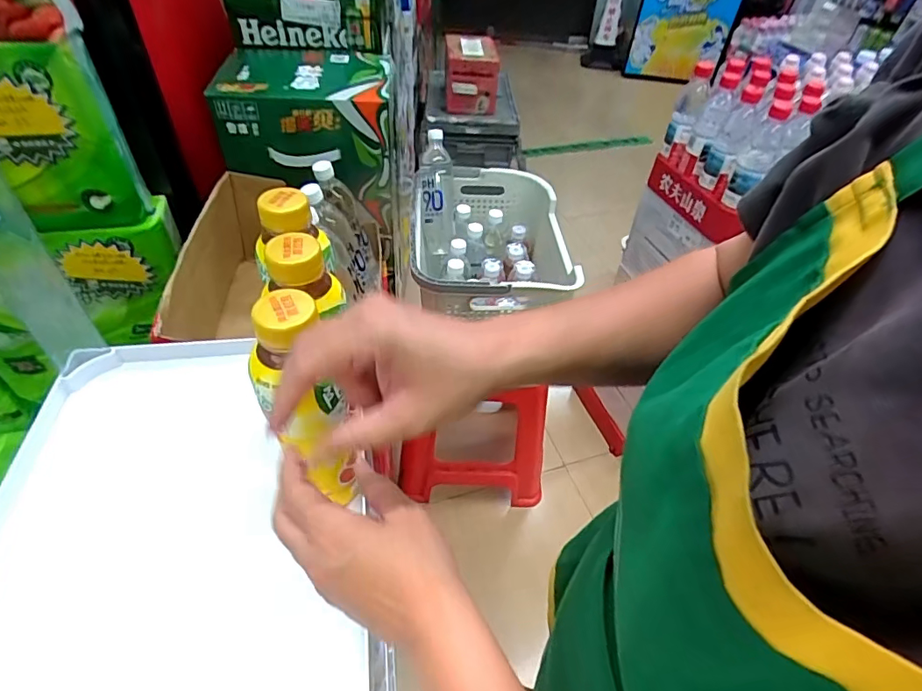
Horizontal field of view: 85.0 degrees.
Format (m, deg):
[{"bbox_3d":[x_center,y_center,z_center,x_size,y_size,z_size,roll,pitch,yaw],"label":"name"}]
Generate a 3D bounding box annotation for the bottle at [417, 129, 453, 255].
[{"bbox_3d":[-0.051,-0.307,1.026,0.075,0.076,0.234,-1,90,-5],"label":"bottle"}]

